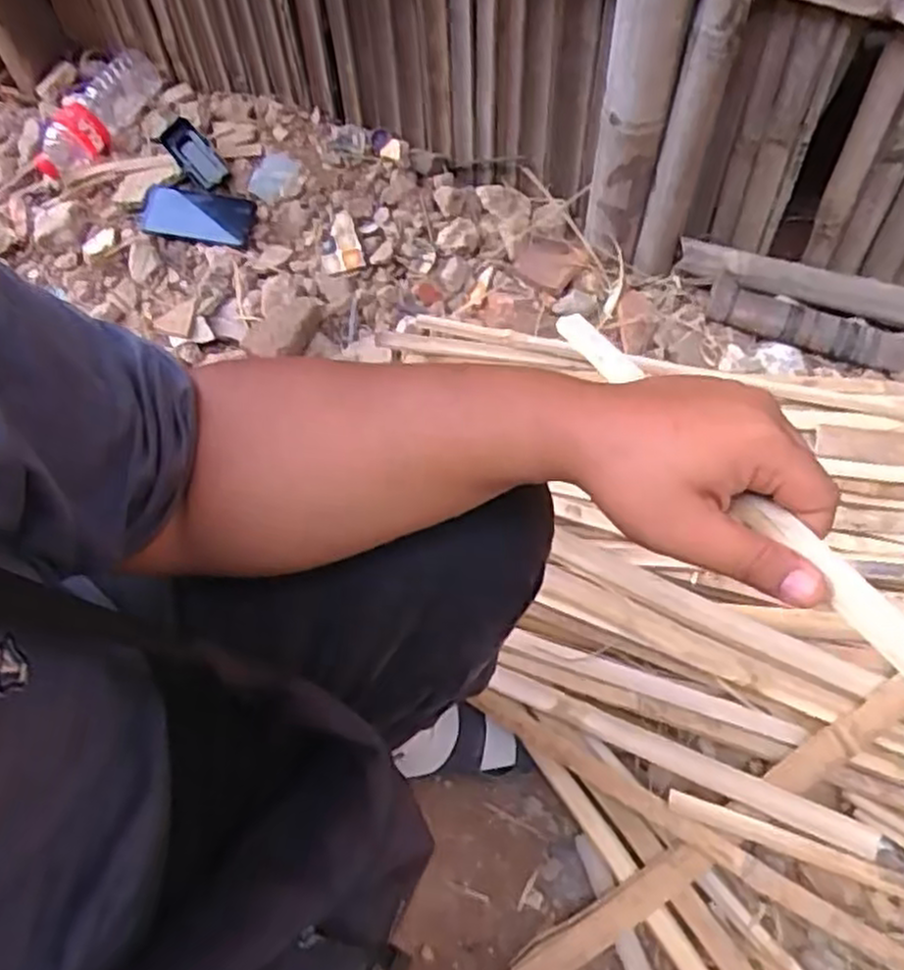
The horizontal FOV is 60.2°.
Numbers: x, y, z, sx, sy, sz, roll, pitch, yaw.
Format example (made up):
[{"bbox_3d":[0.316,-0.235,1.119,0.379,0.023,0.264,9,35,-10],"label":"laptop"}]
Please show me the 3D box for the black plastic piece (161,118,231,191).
[{"bbox_3d":[-0.364,-0.469,1.110,0.050,0.028,0.120,-40,84,-16],"label":"black plastic piece"}]

